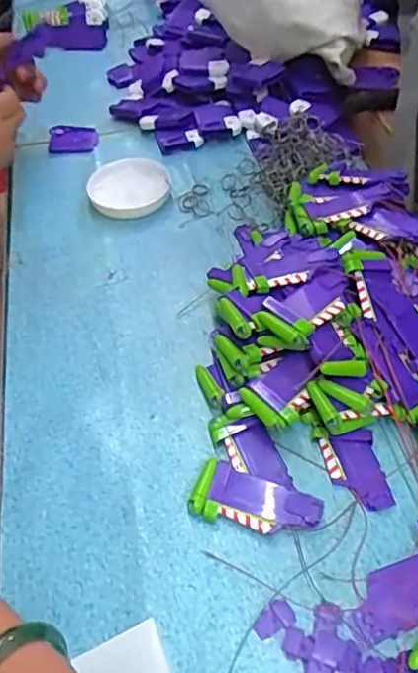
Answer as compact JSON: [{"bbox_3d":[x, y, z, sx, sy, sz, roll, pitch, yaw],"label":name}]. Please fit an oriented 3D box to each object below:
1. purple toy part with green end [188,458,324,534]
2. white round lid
[{"bbox_3d":[0.032,0.119,0.409,0.088,0.013,0.042,18,55,18],"label":"purple toy part with green end"},{"bbox_3d":[-0.090,-0.169,0.651,0.088,0.023,0.091,-2,51,3],"label":"white round lid"}]

